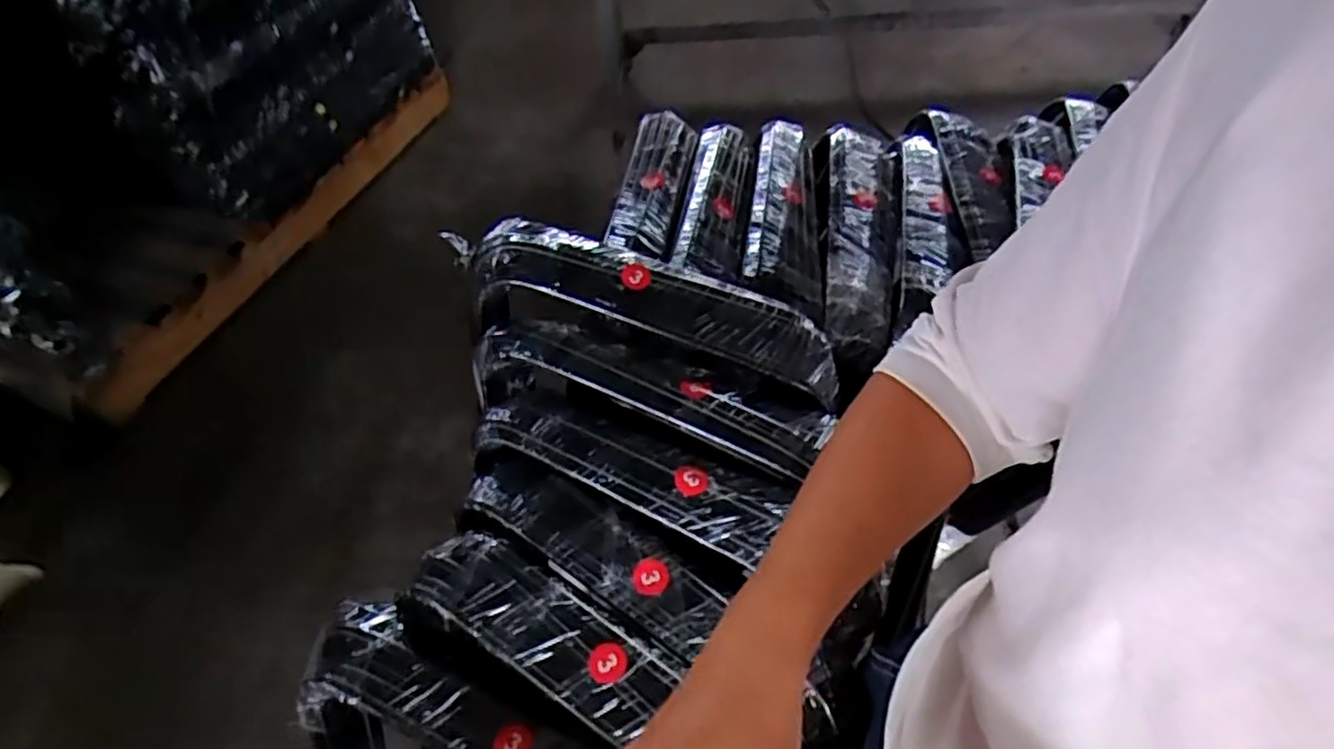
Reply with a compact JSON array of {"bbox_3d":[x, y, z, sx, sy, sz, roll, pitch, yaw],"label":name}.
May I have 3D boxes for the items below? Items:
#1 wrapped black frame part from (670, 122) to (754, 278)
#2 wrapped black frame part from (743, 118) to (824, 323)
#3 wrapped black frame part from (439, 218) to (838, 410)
[{"bbox_3d":[0.051,-0.184,0.723,0.065,0.029,0.253,6,54,7],"label":"wrapped black frame part"},{"bbox_3d":[0.122,-0.170,0.717,0.073,0.035,0.274,4,54,6],"label":"wrapped black frame part"},{"bbox_3d":[-0.031,-0.065,0.605,0.368,0.068,0.086,11,55,10],"label":"wrapped black frame part"}]

